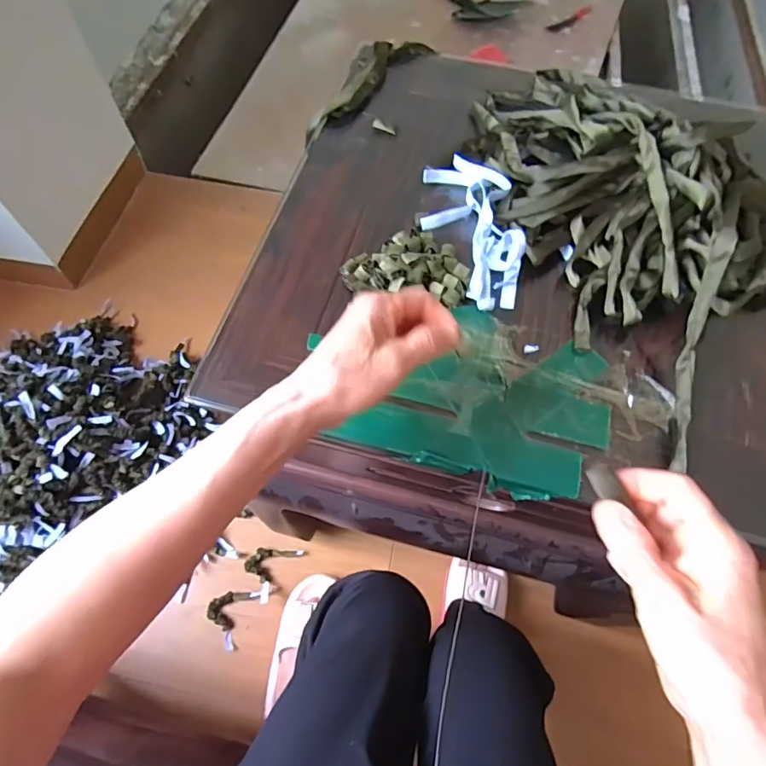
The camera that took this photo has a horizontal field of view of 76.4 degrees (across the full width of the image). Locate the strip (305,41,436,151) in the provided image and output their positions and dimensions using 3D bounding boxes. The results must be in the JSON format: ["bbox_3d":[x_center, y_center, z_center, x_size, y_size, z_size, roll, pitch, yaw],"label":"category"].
[{"bbox_3d":[-0.024,-0.387,0.622,0.059,0.039,0.246,34,68,14],"label":"strip"}]

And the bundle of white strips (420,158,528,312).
[{"bbox_3d":[0.090,-0.164,0.493,0.090,0.043,0.184,0,64,-1],"label":"bundle of white strips"}]

